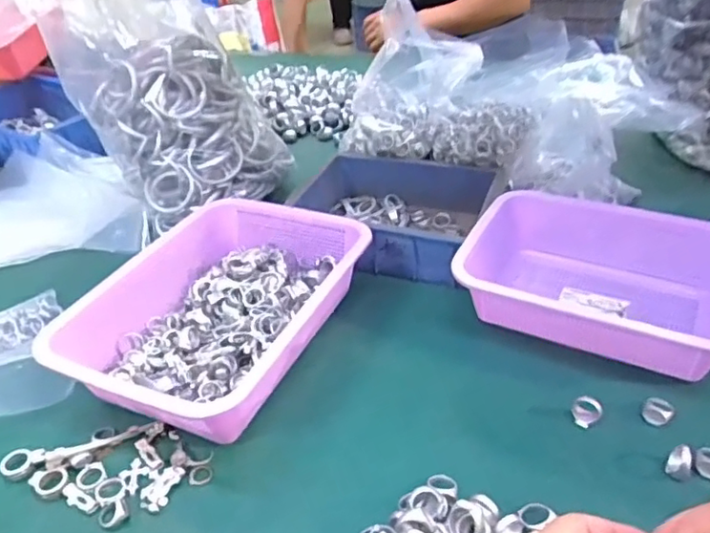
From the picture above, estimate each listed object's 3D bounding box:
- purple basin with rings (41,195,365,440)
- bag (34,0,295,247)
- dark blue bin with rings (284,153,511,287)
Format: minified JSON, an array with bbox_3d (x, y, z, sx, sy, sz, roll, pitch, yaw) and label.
[{"bbox_3d":[-0.140,0.043,0.626,0.229,0.075,0.302,16,41,26],"label":"purple basin with rings"},{"bbox_3d":[-0.229,-0.217,0.790,0.226,0.290,0.181,-29,42,-29],"label":"bag"},{"bbox_3d":[0.050,-0.070,0.766,0.239,0.068,0.181,15,40,25],"label":"dark blue bin with rings"}]

